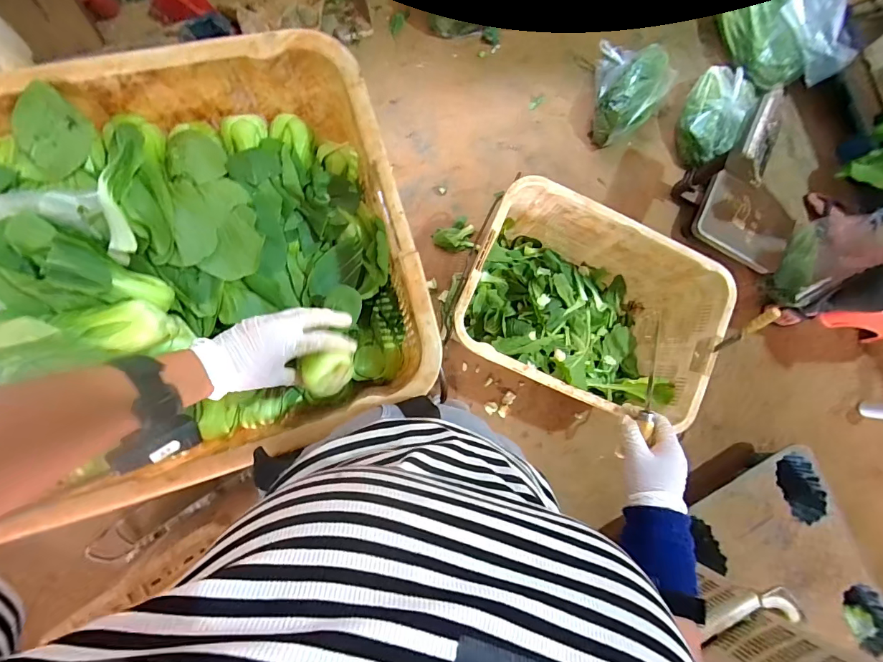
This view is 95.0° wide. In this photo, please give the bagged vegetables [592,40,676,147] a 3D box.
[{"bbox_3d":[0.665,-0.822,1.386,0.247,0.156,0.334,10,85,-6],"label":"bagged vegetables"}]

